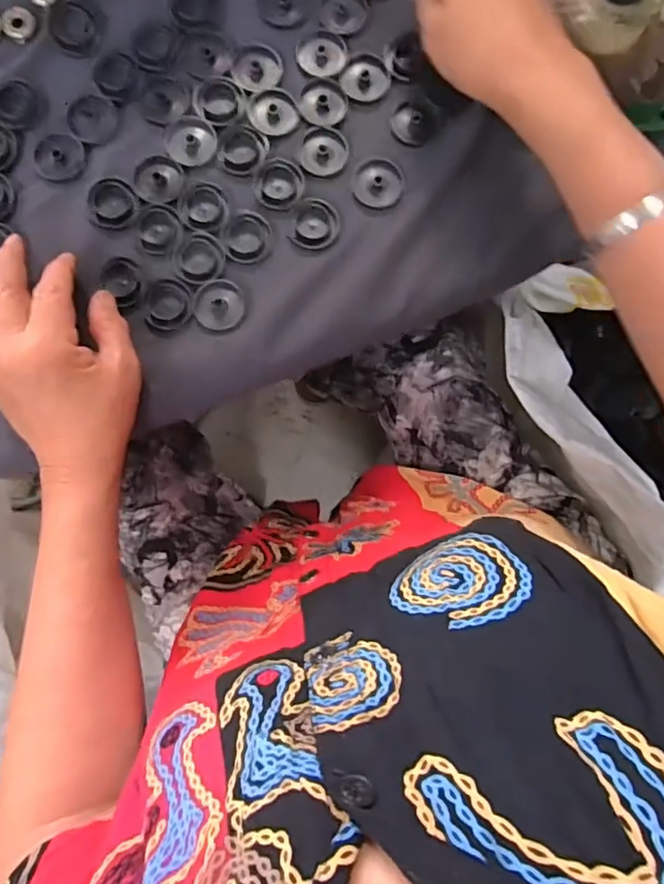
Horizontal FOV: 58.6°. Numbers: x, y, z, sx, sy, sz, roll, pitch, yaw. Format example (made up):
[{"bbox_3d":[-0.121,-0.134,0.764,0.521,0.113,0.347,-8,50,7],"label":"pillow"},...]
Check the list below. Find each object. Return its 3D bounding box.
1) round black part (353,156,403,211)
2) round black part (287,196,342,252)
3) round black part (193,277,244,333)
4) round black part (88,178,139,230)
[{"bbox_3d":[0.031,-0.176,0.400,0.032,0.004,0.034,0,85,-2],"label":"round black part"},{"bbox_3d":[-0.010,-0.146,0.397,0.030,0.004,0.035,13,85,-1],"label":"round black part"},{"bbox_3d":[-0.075,-0.091,0.391,0.033,0.004,0.033,0,85,-2],"label":"round black part"},{"bbox_3d":[-0.145,-0.158,0.392,0.032,0.007,0.032,0,85,-2],"label":"round black part"}]

